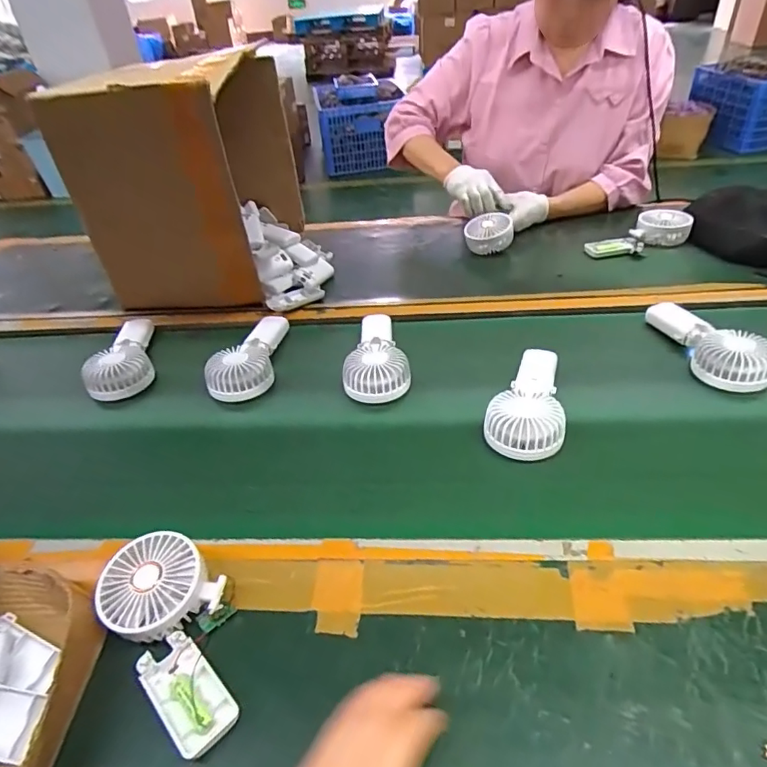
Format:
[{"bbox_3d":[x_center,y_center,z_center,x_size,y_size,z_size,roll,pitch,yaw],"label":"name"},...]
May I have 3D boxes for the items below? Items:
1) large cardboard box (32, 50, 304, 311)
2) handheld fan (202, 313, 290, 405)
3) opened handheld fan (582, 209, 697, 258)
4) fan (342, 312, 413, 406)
[{"bbox_3d":[-0.326,-0.352,0.922,0.294,0.365,0.321,-2,40,6],"label":"large cardboard box"},{"bbox_3d":[-0.190,-0.046,0.748,0.087,0.046,0.186,-2,40,6],"label":"handheld fan"},{"bbox_3d":[0.457,-0.266,0.934,0.181,0.046,0.080,-18,41,-12],"label":"opened handheld fan"},{"bbox_3d":[-0.015,-0.048,0.725,0.090,0.041,0.184,-8,40,-1],"label":"fan"}]

